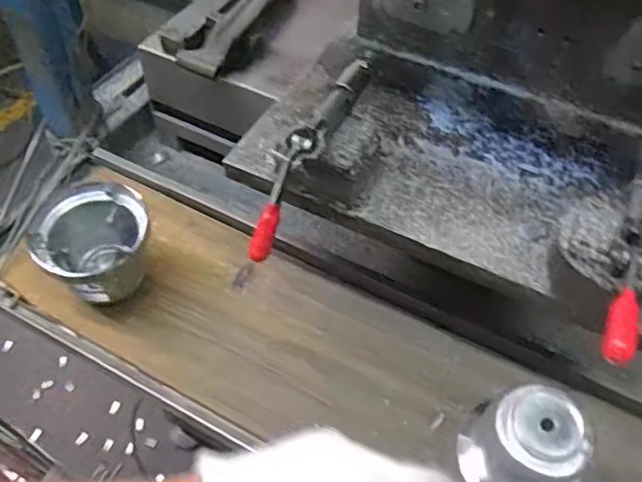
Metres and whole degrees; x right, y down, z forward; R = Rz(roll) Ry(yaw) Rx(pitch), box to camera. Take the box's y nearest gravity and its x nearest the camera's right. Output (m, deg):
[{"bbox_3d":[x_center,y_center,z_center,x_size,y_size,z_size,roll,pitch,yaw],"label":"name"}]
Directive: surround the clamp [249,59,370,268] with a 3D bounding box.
[{"bbox_3d":[-0.005,-0.067,0.419,0.022,0.047,0.172,25,75,16],"label":"clamp"}]

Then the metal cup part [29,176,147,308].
[{"bbox_3d":[-0.191,0.008,0.537,0.092,0.078,0.092,-11,53,-13],"label":"metal cup part"}]

